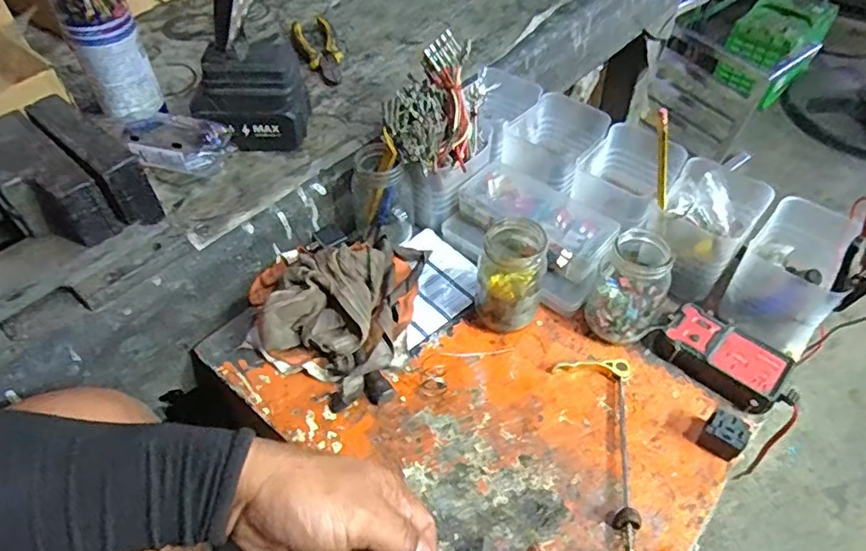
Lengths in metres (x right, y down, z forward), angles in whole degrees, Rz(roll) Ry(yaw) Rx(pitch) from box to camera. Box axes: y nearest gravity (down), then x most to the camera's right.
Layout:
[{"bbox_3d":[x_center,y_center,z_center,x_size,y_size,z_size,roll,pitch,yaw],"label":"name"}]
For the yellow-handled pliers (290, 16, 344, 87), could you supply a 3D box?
[{"bbox_3d":[-0.149,-0.294,0.760,0.054,0.019,0.148,-17,52,-13],"label":"yellow-handled pliers"}]

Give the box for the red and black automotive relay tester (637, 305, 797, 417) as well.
[{"bbox_3d":[0.263,0.072,0.537,0.112,0.025,0.066,37,59,27],"label":"red and black automotive relay tester"}]

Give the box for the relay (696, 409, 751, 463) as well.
[{"bbox_3d":[0.242,0.134,0.483,0.027,0.028,0.031,-36,58,-26],"label":"relay"}]

